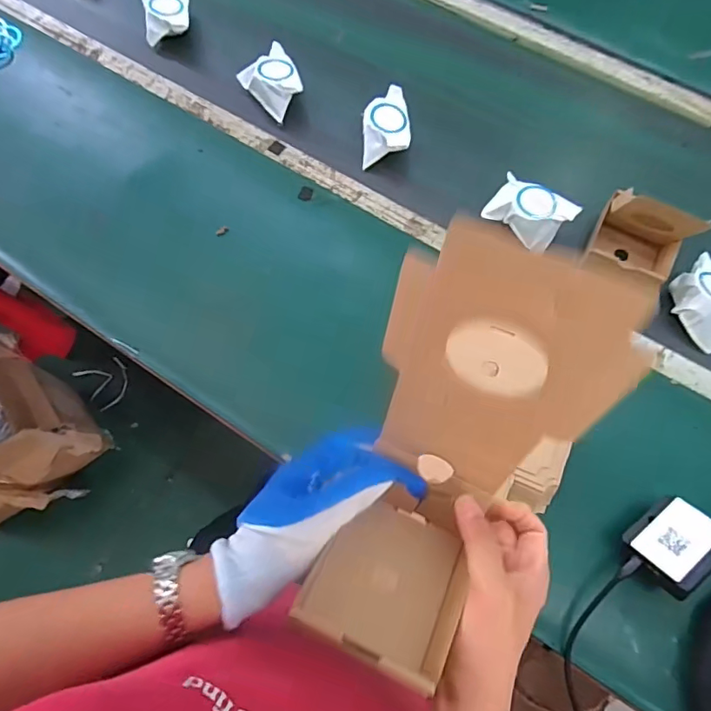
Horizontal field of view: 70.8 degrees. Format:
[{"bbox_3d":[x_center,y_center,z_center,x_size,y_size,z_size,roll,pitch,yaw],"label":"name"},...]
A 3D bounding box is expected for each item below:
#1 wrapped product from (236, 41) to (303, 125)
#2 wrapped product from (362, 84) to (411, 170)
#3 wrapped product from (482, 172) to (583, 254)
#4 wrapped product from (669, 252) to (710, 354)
[{"bbox_3d":[-0.122,-0.424,0.777,0.080,0.042,0.108,-36,72,-15],"label":"wrapped product"},{"bbox_3d":[0.046,-0.340,0.742,0.066,0.048,0.099,2,67,-1],"label":"wrapped product"},{"bbox_3d":[0.240,-0.199,0.691,0.103,0.037,0.070,40,72,14],"label":"wrapped product"},{"bbox_3d":[0.453,-0.068,0.639,0.073,0.044,0.098,-33,71,-14],"label":"wrapped product"}]

